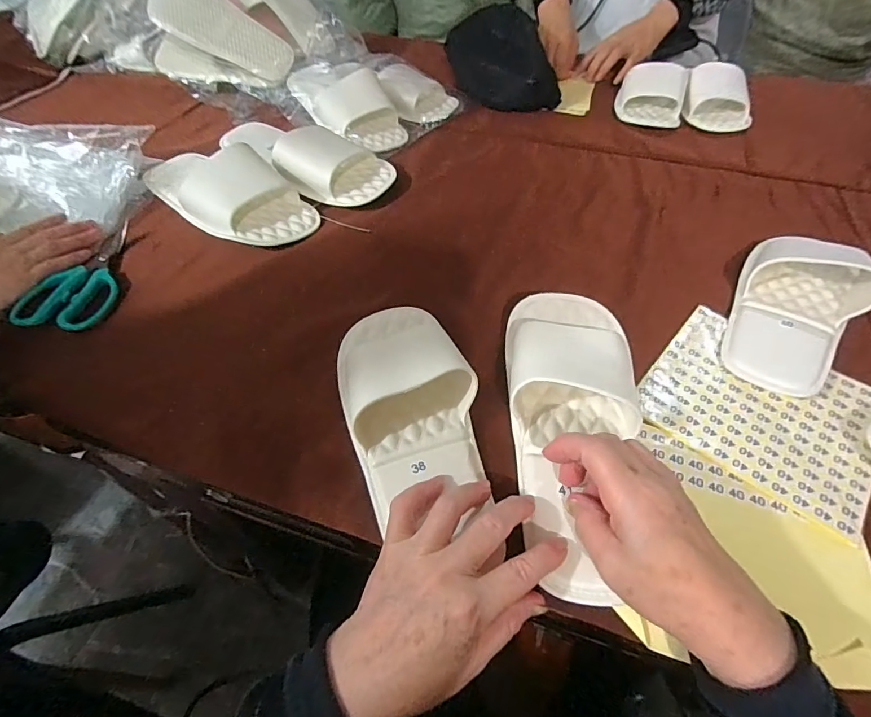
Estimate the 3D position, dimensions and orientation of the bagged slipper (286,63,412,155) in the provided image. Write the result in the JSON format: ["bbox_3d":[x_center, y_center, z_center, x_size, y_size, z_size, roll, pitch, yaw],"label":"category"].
[{"bbox_3d":[-0.139,-0.388,0.653,0.101,0.060,0.230,-32,58,-22],"label":"bagged slipper"}]

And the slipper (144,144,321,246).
[{"bbox_3d":[-0.257,-0.208,0.515,0.242,0.061,0.103,26,57,19],"label":"slipper"}]

